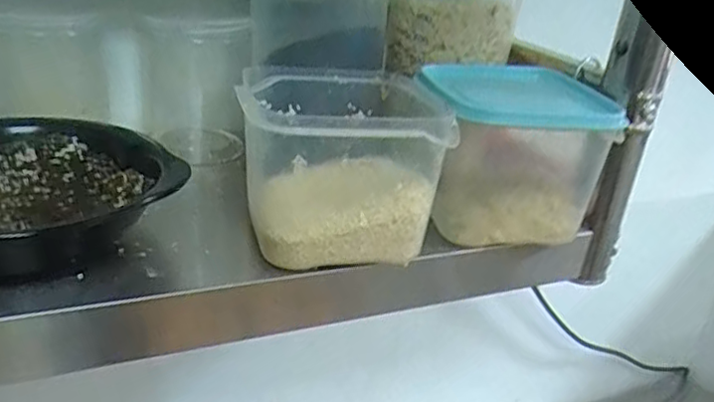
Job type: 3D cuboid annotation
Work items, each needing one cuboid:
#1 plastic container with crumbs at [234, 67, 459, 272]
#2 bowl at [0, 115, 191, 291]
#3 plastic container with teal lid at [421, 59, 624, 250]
[{"bbox_3d":[-0.011,-0.025,0.374,0.105,0.083,0.115,0,27,-13],"label":"plastic container with crumbs"},{"bbox_3d":[-0.172,-0.003,0.330,0.144,0.040,0.121,23,31,30],"label":"bowl"},{"bbox_3d":[0.101,-0.035,0.428,0.127,0.088,0.117,-2,28,-16],"label":"plastic container with teal lid"}]

